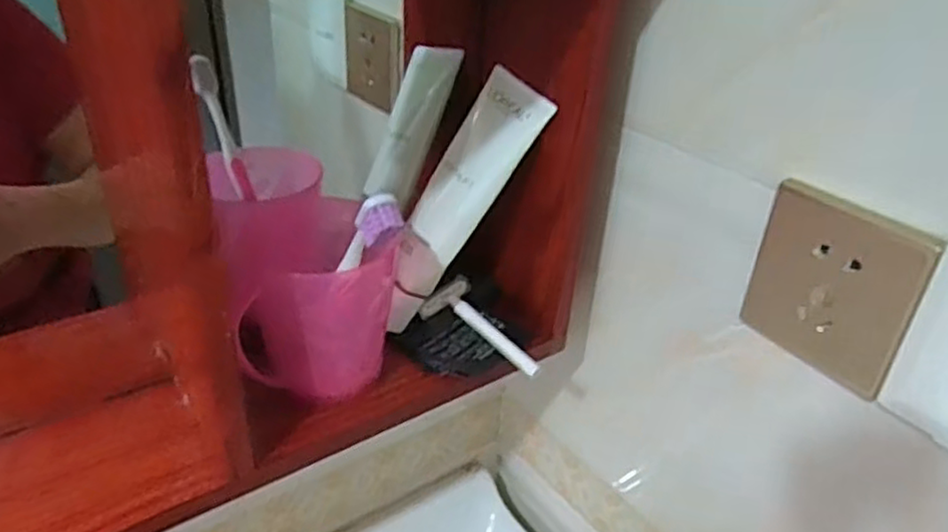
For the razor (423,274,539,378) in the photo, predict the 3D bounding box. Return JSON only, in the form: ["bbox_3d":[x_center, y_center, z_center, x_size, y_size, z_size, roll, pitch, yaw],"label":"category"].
[{"bbox_3d":[0.009,0.040,0.475,0.039,0.021,0.094,-24,41,-36],"label":"razor"}]

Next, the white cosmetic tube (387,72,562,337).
[{"bbox_3d":[-0.005,-0.051,0.470,0.058,0.153,0.036,47,19,31],"label":"white cosmetic tube"}]

